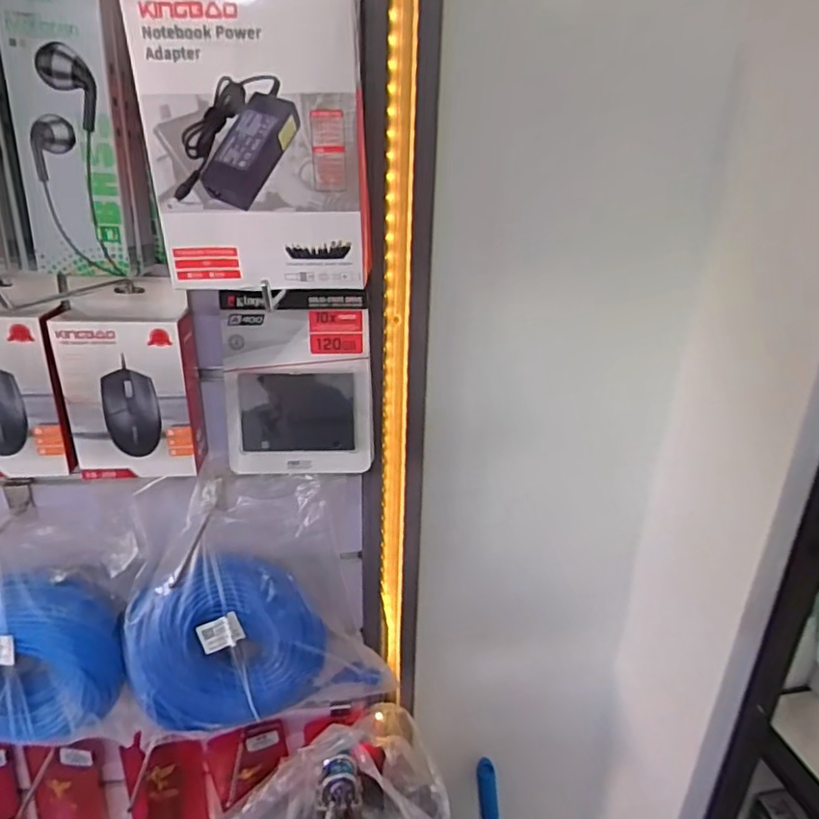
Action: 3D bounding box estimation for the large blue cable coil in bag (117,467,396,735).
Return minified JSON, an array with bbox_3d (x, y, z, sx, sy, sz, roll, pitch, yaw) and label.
[{"bbox_3d":[-0.151,0.192,0.571,0.253,0.223,0.084,-2,22,-9],"label":"large blue cable coil in bag"}]

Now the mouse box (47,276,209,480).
[{"bbox_3d":[-0.235,-0.024,0.489,0.101,0.161,0.055,-2,22,-10],"label":"mouse box"}]

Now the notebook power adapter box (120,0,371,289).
[{"bbox_3d":[-0.099,-0.185,0.378,0.141,0.199,0.055,2,21,0],"label":"notebook power adapter box"}]

